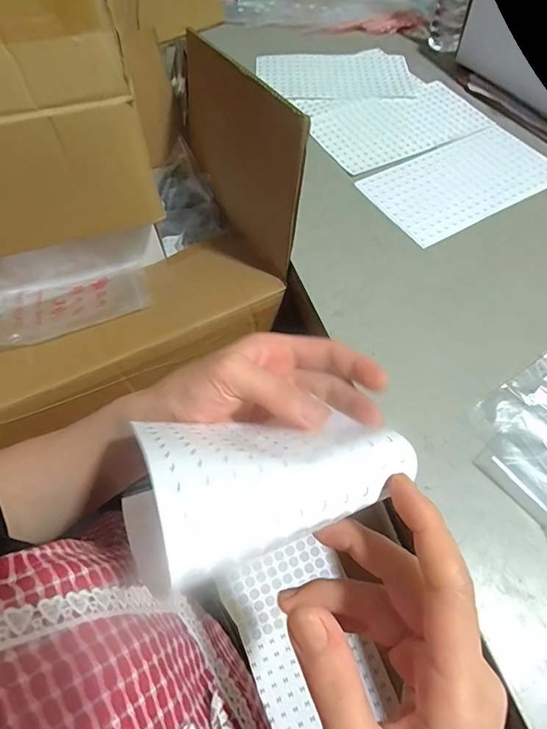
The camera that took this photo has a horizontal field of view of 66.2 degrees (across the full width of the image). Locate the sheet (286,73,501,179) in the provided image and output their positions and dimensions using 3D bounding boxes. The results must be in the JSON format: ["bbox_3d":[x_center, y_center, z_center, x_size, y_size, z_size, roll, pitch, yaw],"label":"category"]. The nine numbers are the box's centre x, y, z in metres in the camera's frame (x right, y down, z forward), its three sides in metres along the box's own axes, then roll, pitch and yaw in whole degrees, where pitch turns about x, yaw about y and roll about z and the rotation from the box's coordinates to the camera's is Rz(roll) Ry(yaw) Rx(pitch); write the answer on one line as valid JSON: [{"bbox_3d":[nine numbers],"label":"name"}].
[{"bbox_3d":[0.160,-0.334,0.568,0.232,0.010,0.150,-23,67,-12],"label":"sheet"}]

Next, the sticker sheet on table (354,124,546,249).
[{"bbox_3d":[0.230,-0.225,0.509,0.227,0.004,0.125,-28,65,-14],"label":"sticker sheet on table"}]

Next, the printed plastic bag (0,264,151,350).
[{"bbox_3d":[-0.241,-0.075,0.506,0.174,0.021,0.098,-19,48,-10],"label":"printed plastic bag"}]

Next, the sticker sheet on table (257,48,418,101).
[{"bbox_3d":[0.091,-0.428,0.620,0.220,0.005,0.129,-3,59,-3],"label":"sticker sheet on table"}]

